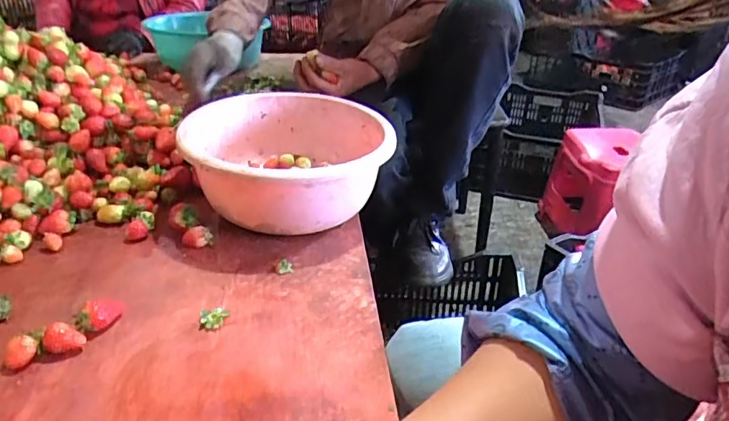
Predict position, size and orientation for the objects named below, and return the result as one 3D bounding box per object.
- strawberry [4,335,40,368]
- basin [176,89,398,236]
[{"bbox_3d":[-0.291,0.121,0.455,0.021,0.024,0.021,-1,28,-6],"label":"strawberry"},{"bbox_3d":[-0.092,-0.059,0.708,0.256,0.126,0.254,1,28,-1],"label":"basin"}]

